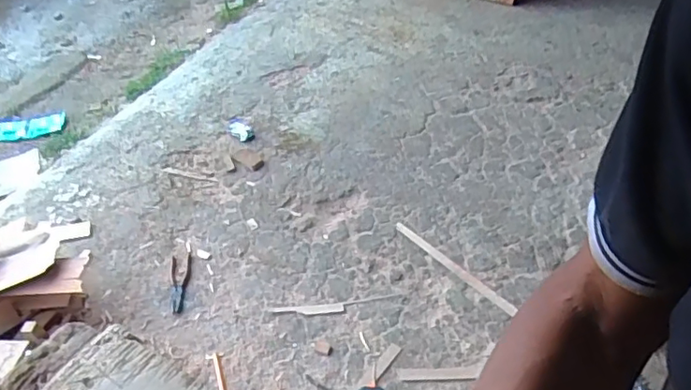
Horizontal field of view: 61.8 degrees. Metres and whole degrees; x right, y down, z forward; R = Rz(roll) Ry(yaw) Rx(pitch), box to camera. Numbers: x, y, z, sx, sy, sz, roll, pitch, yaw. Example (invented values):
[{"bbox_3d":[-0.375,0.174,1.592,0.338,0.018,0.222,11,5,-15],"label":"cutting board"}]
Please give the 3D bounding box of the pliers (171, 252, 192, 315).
[{"bbox_3d":[-0.441,0.233,1.543,0.052,0.008,0.200,-9,46,-3],"label":"pliers"}]

